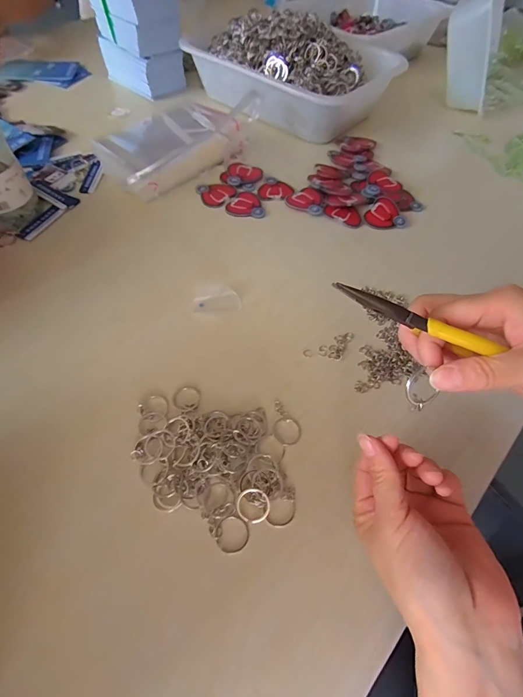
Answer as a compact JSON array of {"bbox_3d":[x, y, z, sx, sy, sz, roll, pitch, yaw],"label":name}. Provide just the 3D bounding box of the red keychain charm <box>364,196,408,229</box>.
[{"bbox_3d":[0.166,-0.176,0.446,0.050,0.009,0.053,32,62,16],"label":"red keychain charm"}]

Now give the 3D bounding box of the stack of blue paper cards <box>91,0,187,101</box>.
[{"bbox_3d":[-0.208,-0.545,0.560,0.151,0.190,0.080,37,63,19],"label":"stack of blue paper cards"}]

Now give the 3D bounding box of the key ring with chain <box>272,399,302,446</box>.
[{"bbox_3d":[0.023,0.064,0.297,0.025,0.004,0.041,5,58,1],"label":"key ring with chain"}]

